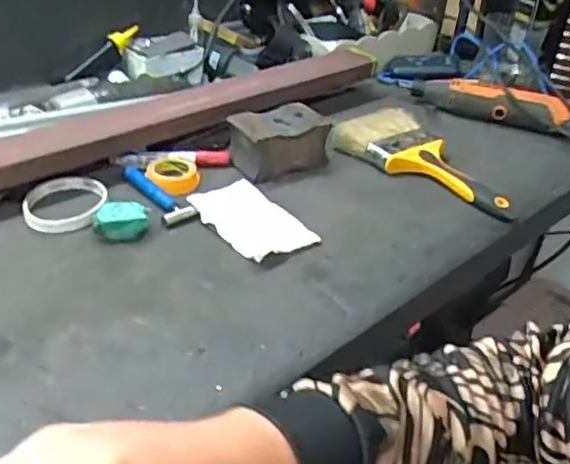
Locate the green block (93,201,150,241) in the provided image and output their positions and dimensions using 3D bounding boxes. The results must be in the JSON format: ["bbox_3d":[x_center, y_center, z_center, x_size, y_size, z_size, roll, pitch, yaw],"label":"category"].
[{"bbox_3d":[-0.153,-0.012,0.597,0.049,0.022,0.034,-2,34,-12],"label":"green block"}]

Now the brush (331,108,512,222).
[{"bbox_3d":[0.150,-0.084,0.740,0.114,0.027,0.220,-8,36,-20],"label":"brush"}]

